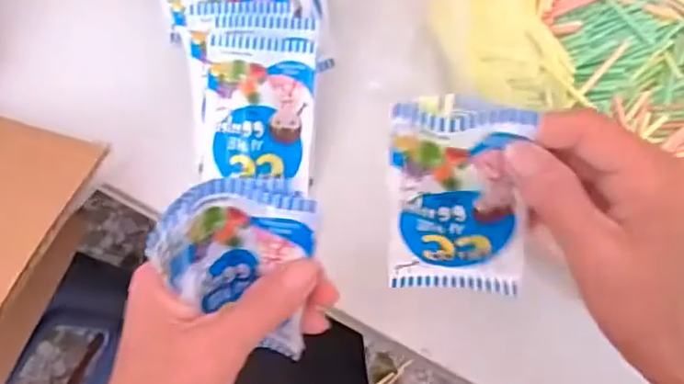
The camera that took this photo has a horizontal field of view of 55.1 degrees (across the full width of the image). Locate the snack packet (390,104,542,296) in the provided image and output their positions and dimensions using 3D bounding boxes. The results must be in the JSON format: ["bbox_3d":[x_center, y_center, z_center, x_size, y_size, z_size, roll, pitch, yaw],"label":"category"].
[{"bbox_3d":[0.055,0.008,0.305,0.062,0.105,0.011,2,40,7],"label":"snack packet"}]

